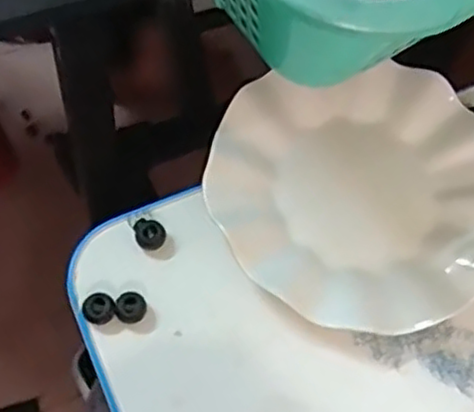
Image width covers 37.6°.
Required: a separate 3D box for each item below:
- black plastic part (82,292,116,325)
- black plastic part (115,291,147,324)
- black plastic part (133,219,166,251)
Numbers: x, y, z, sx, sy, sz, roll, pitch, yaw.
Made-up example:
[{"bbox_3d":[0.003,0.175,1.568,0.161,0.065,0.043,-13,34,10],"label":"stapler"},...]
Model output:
[{"bbox_3d":[-0.077,0.057,0.389,0.017,0.010,0.015,-19,71,-15],"label":"black plastic part"},{"bbox_3d":[-0.060,0.057,0.392,0.016,0.008,0.017,3,67,-6],"label":"black plastic part"},{"bbox_3d":[-0.051,0.017,0.411,0.017,0.010,0.017,3,67,-6],"label":"black plastic part"}]

